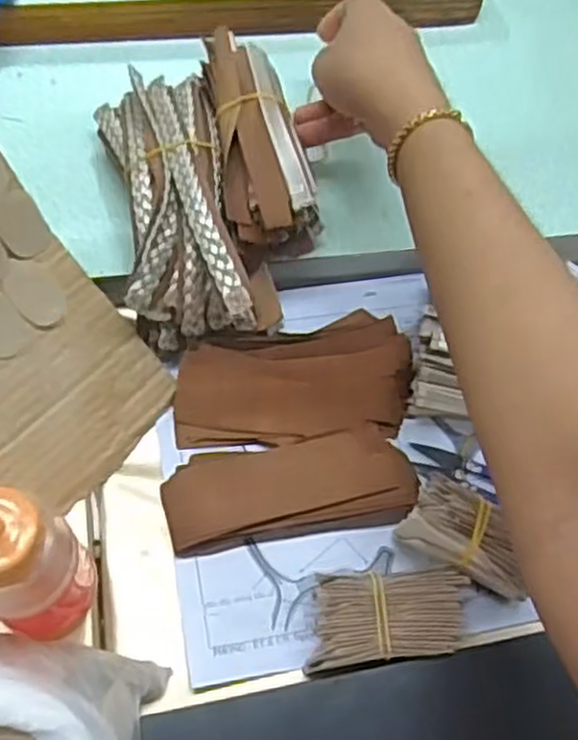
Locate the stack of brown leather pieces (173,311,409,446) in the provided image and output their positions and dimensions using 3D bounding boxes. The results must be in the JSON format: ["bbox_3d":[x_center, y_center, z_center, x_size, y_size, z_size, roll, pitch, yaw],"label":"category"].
[{"bbox_3d":[0.003,0.007,0.438,0.136,0.018,0.063,-7,89,-7],"label":"stack of brown leather pieces"}]

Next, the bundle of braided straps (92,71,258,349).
[{"bbox_3d":[-0.065,-0.100,0.443,0.076,0.054,0.173,-10,65,-11],"label":"bundle of braided straps"}]

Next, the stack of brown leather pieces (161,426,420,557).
[{"bbox_3d":[0.002,0.065,0.412,0.133,0.016,0.053,-10,65,-11],"label":"stack of brown leather pieces"}]

